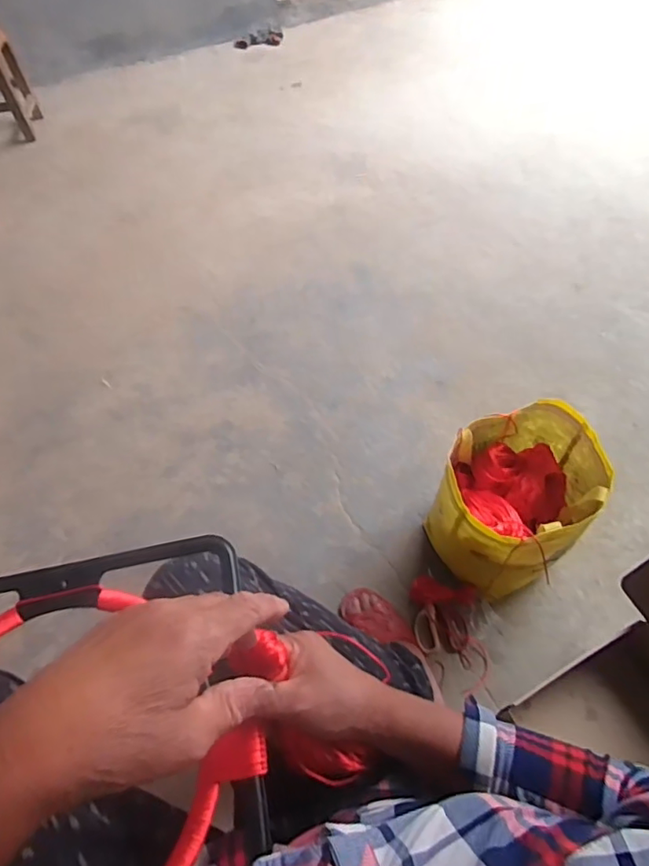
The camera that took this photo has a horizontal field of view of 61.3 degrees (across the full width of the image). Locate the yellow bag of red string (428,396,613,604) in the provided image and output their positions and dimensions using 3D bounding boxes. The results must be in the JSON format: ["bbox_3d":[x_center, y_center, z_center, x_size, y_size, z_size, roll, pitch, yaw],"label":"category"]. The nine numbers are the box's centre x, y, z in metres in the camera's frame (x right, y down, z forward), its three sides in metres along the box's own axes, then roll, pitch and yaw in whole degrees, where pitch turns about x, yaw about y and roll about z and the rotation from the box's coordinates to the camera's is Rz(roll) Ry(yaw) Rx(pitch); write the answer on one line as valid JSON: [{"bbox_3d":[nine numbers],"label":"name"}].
[{"bbox_3d":[0.313,0.110,0.912,0.265,0.228,0.218,-40,64,-23],"label":"yellow bag of red string"}]

